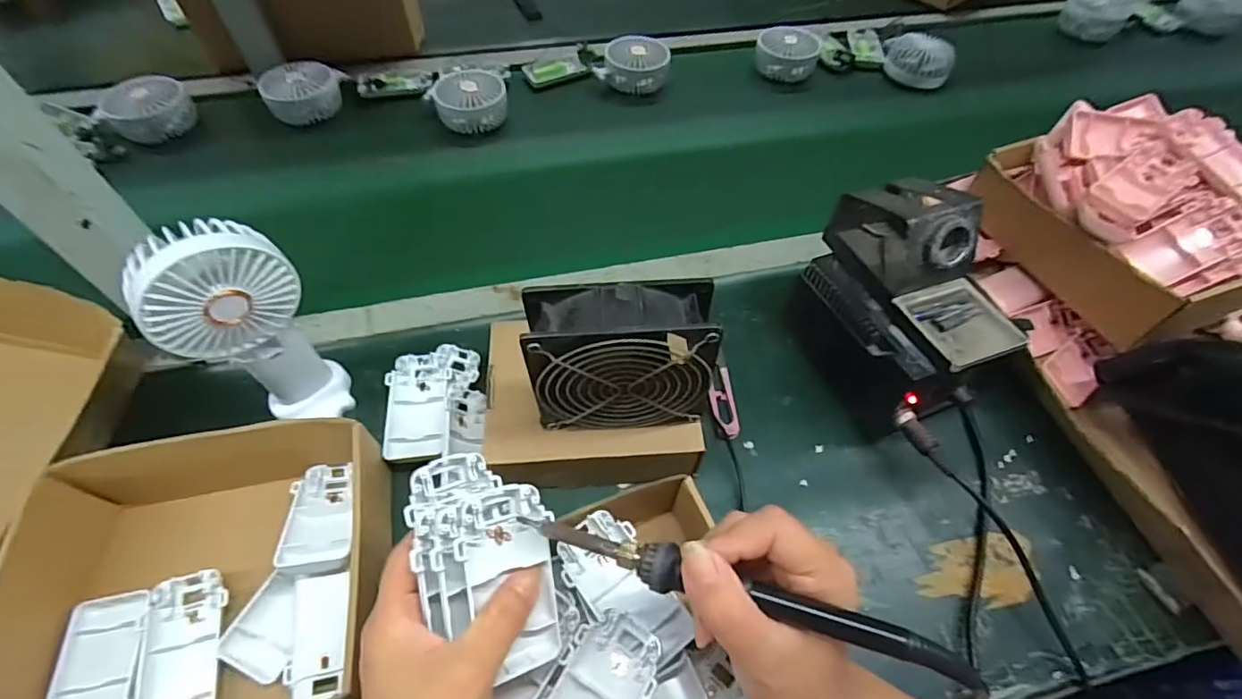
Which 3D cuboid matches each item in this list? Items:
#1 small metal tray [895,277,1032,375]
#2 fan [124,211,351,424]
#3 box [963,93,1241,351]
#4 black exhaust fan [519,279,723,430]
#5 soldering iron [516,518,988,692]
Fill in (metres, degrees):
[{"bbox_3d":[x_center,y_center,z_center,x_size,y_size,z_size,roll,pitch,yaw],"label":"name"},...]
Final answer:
[{"bbox_3d":[0.258,-0.021,0.414,0.078,0.012,0.070,-17,58,-13],"label":"small metal tray"},{"bbox_3d":[-0.257,-0.005,0.390,0.049,0.185,0.086,39,62,21],"label":"fan"},{"bbox_3d":[0.474,-0.127,0.506,0.183,0.106,0.221,-22,60,-16],"label":"box"},{"bbox_3d":[-0.001,0.008,0.369,0.117,0.114,0.044,-2,56,-4],"label":"black exhaust fan"},{"bbox_3d":[0.050,0.110,0.248,0.206,0.015,0.017,12,56,15],"label":"soldering iron"}]

